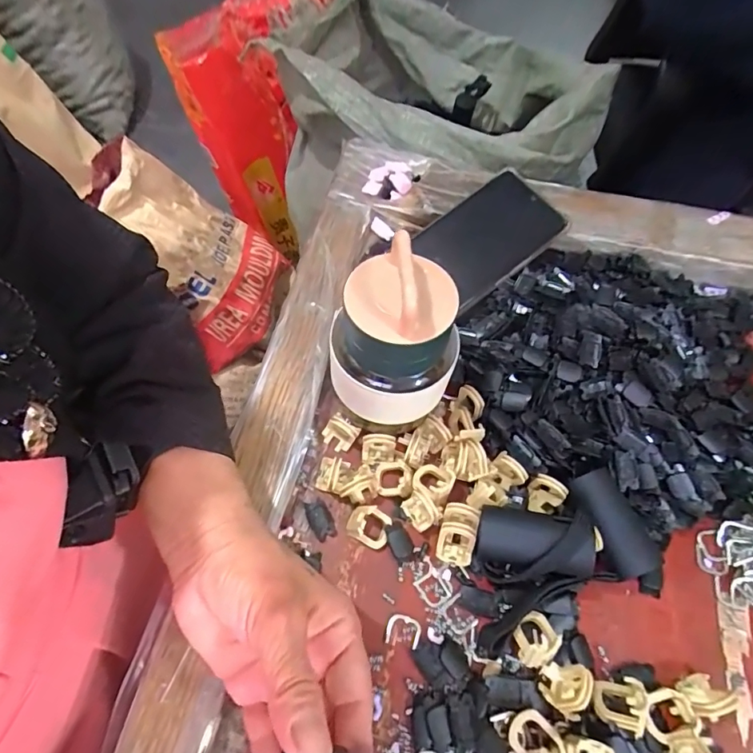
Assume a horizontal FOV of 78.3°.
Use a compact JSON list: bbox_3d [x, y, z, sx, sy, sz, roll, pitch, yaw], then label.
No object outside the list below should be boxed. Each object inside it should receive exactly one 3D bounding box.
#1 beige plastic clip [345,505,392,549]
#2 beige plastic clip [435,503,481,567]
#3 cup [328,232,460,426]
[{"bbox_3d":[-0.004,0.090,0.282,0.024,0.018,0.021,24,61,12],"label":"beige plastic clip"},{"bbox_3d":[0.049,0.094,0.278,0.021,0.016,0.036,13,92,18],"label":"beige plastic clip"},{"bbox_3d":[0.013,-0.020,0.264,0.062,0.108,0.062,1,59,-2],"label":"cup"}]

